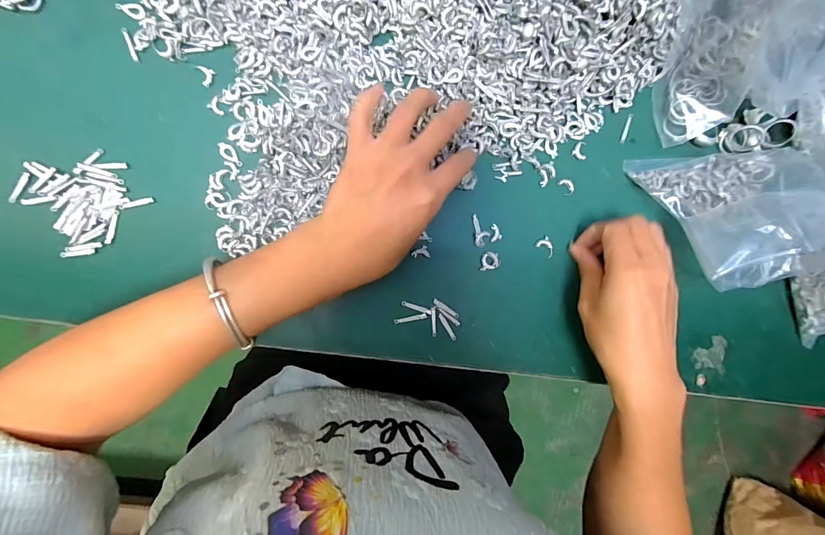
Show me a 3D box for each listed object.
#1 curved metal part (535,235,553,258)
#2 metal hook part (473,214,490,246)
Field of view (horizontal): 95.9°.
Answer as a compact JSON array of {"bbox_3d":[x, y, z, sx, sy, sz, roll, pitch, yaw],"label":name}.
[{"bbox_3d":[0.110,-0.018,0.302,0.017,0.004,0.013,37,91,-8],"label":"curved metal part"},{"bbox_3d":[0.055,-0.029,0.296,0.012,0.004,0.026,-7,97,-5],"label":"metal hook part"}]

